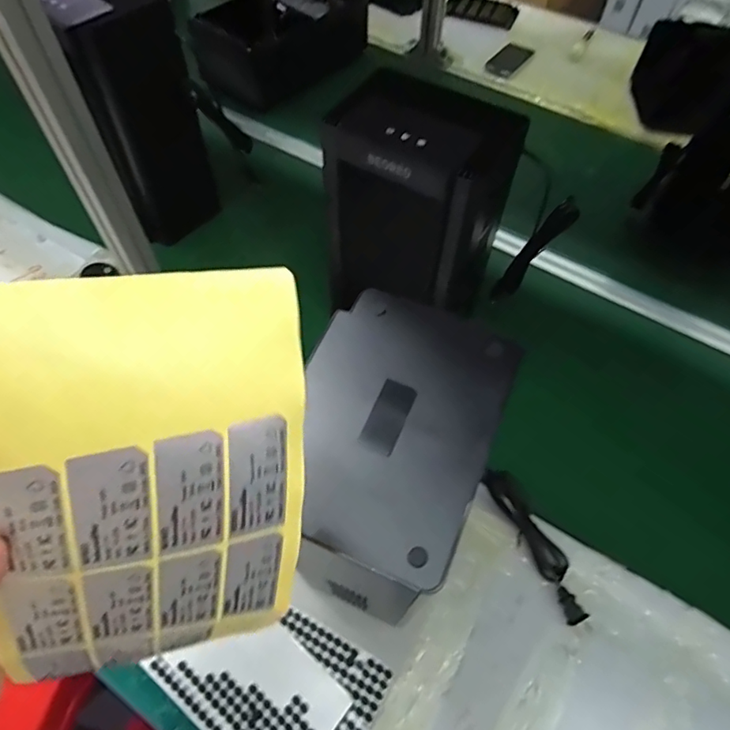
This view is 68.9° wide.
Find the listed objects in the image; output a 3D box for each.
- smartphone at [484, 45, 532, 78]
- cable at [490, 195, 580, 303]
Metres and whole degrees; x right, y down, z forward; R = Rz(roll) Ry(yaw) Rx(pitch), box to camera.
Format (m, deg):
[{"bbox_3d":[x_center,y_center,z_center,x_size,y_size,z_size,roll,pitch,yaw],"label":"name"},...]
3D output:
[{"bbox_3d":[0.334,-0.710,1.235,0.064,0.007,0.154,33,62,17],"label":"smartphone"},{"bbox_3d":[0.208,-0.138,0.669,0.021,0.169,0.023,-2,56,-26],"label":"cable"}]

